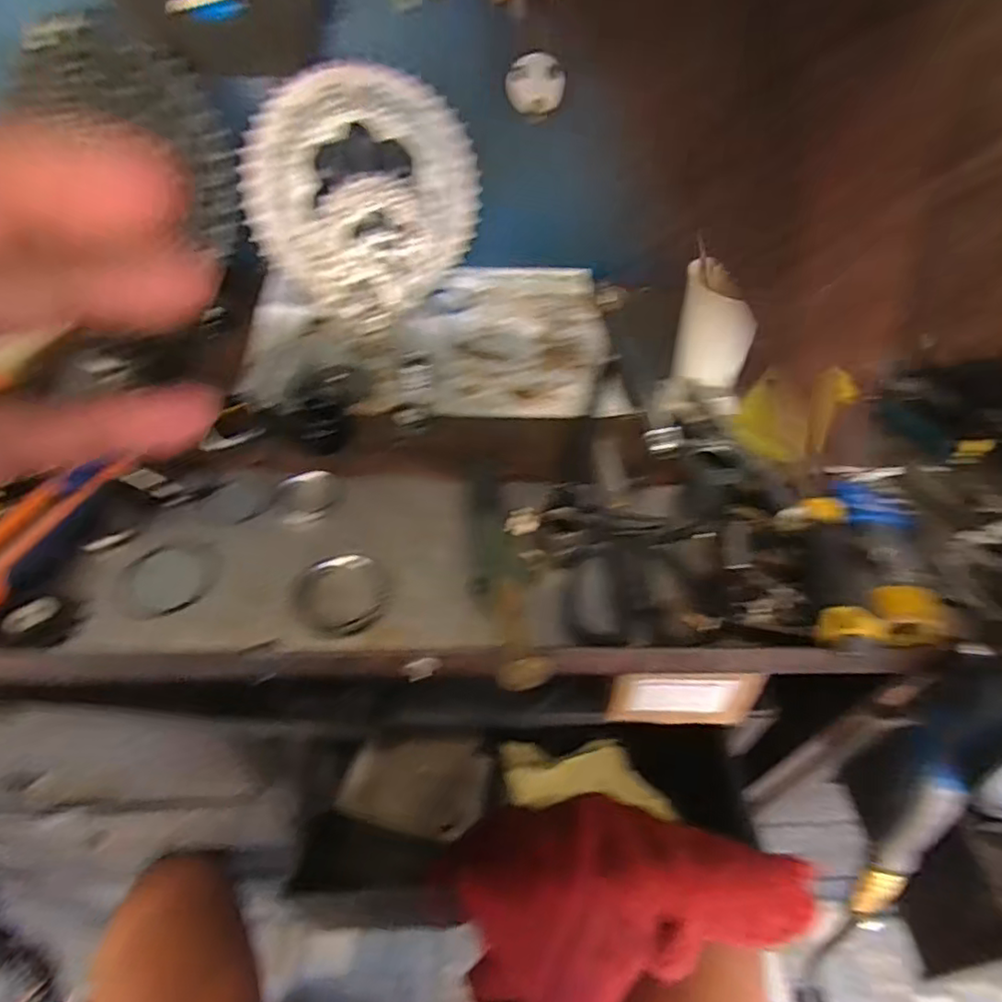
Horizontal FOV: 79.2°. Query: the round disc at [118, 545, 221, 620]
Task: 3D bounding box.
[{"bbox_3d":[-0.191,0.044,0.350,0.052,0.007,0.049,-5,48,-11],"label":"round disc"}]

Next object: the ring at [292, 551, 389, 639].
[{"bbox_3d":[-0.090,0.051,0.342,0.052,0.016,0.052,-18,51,-21],"label":"ring"}]

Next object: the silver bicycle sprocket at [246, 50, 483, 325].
[{"bbox_3d":[-0.110,-0.243,0.483,0.175,0.175,0.014,35,18,-19],"label":"silver bicycle sprocket"}]

